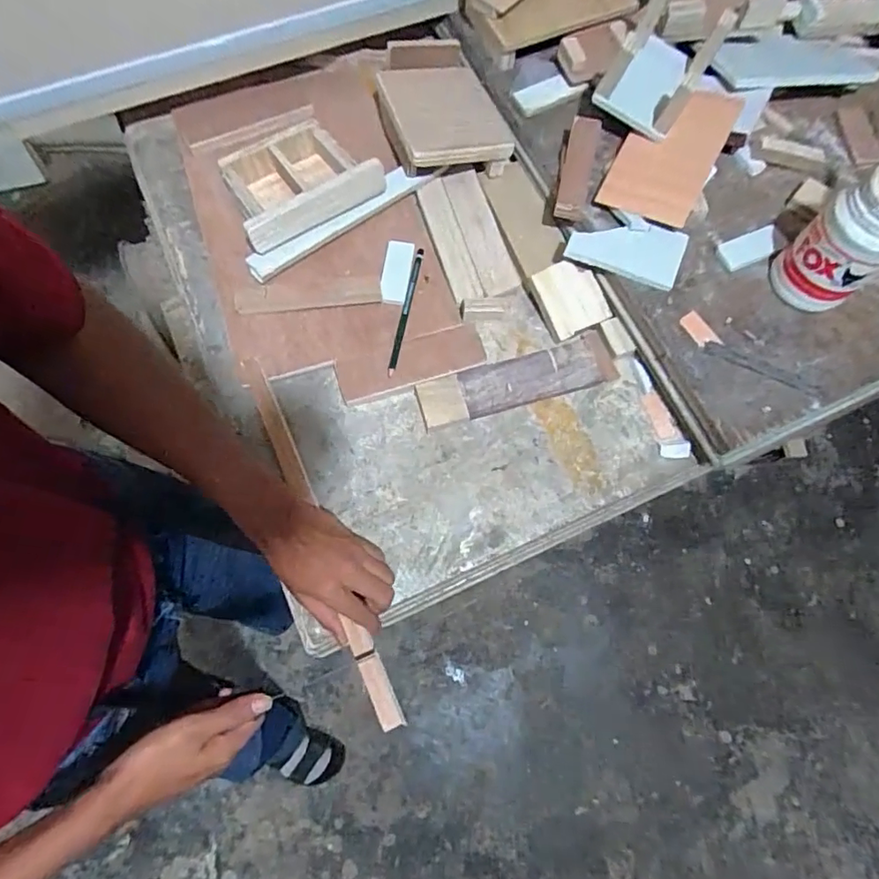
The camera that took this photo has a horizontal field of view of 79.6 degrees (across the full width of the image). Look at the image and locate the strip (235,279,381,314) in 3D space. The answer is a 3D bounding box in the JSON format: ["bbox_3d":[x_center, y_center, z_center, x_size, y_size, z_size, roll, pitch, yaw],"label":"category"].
[{"bbox_3d":[-0.145,-0.158,0.584,0.157,0.006,0.027,-6,84,-5],"label":"strip"}]

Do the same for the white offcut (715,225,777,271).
[{"bbox_3d":[0.334,-0.206,0.570,0.071,0.012,0.030,-23,74,-9],"label":"white offcut"}]

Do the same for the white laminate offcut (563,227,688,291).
[{"bbox_3d":[0.200,-0.204,0.569,0.114,0.017,0.065,20,79,17],"label":"white laminate offcut"}]

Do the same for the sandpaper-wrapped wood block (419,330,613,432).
[{"bbox_3d":[0.083,-0.062,0.572,0.214,0.018,0.053,-17,73,-7],"label":"sandpaper-wrapped wood block"}]

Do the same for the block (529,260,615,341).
[{"bbox_3d":[0.144,-0.156,0.583,0.064,0.011,0.077,-25,92,12],"label":"block"}]

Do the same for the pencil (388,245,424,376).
[{"bbox_3d":[-0.038,-0.143,0.583,0.009,0.010,0.161,11,72,2],"label":"pencil"}]

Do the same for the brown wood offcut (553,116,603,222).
[{"bbox_3d":[0.152,-0.297,0.587,0.033,0.027,0.117,14,83,5],"label":"brown wood offcut"}]

